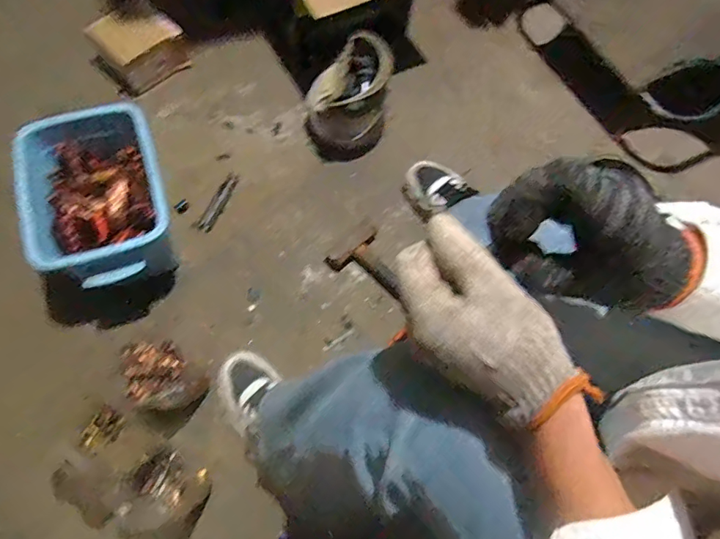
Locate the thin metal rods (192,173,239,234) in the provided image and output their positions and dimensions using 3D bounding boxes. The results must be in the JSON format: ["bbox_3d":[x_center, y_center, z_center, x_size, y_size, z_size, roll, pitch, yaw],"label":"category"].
[{"bbox_3d":[-0.262,-0.125,0.882,0.031,0.008,0.127,25,69,6],"label":"thin metal rods"}]

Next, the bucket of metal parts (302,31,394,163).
[{"bbox_3d":[-0.025,-0.321,0.905,0.156,0.154,0.172,9,68,-1],"label":"bucket of metal parts"}]

